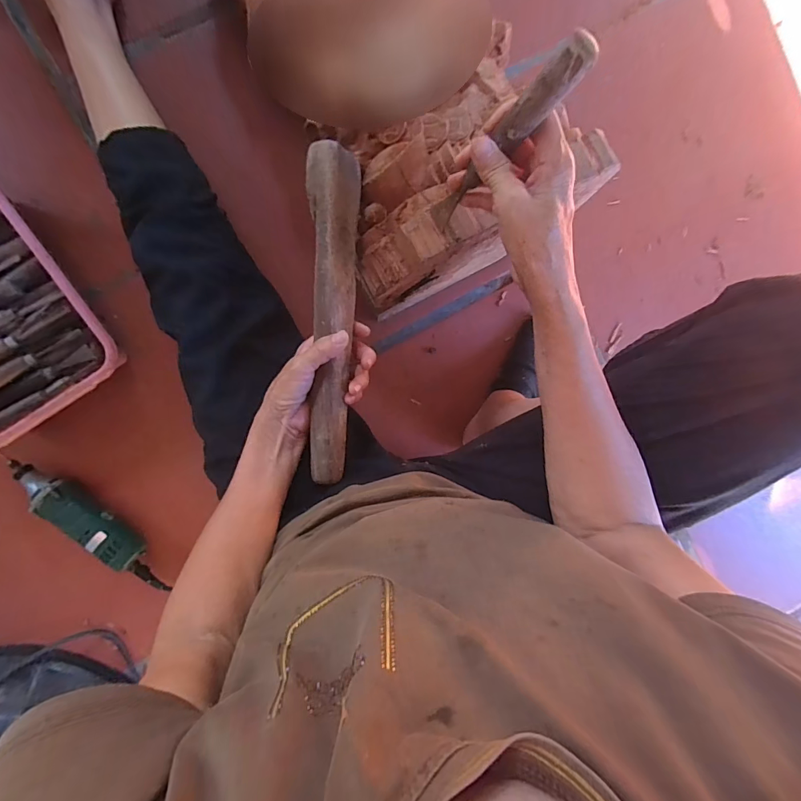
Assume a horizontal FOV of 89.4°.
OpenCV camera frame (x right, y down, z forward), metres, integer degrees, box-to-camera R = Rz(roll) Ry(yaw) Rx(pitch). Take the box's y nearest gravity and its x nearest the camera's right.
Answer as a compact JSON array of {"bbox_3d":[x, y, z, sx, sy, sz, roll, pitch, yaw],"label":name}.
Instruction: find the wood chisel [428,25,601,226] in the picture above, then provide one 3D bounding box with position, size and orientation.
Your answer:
[{"bbox_3d":[0.074,-0.191,0.314,0.021,0.176,0.022,-38,97,-23],"label":"wood chisel"}]

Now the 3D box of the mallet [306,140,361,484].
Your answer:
[{"bbox_3d":[-0.070,-0.081,0.413,0.046,0.034,0.328,2,96,-5],"label":"mallet"}]

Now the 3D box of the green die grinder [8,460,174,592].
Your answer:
[{"bbox_3d":[-0.437,0.170,0.572,0.254,0.051,0.051,42,89,-7],"label":"green die grinder"}]

